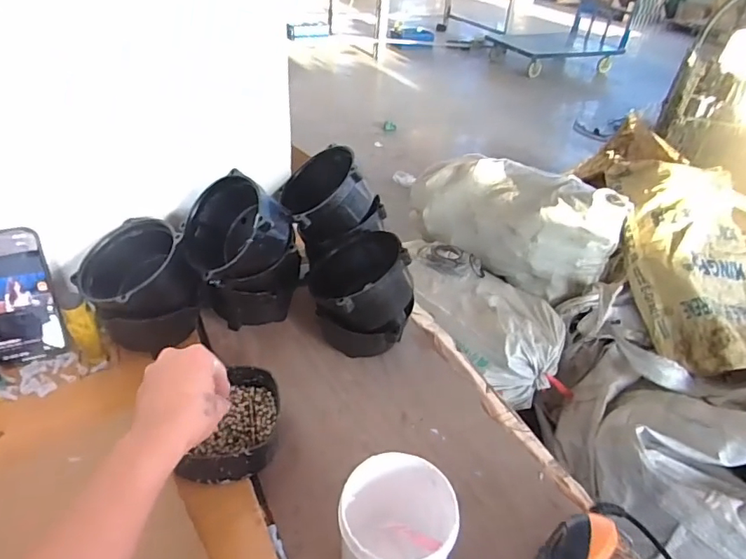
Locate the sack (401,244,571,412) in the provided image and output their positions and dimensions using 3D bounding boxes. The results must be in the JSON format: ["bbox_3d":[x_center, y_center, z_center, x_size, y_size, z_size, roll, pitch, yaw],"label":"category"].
[{"bbox_3d":[0.311,0.083,1.501,0.330,0.172,0.605,-12,40,-21],"label":"sack"}]

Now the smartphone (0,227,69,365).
[{"bbox_3d":[-0.426,0.021,0.609,0.078,0.158,0.016,-12,20,-26],"label":"smartphone"}]

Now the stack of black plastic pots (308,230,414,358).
[{"bbox_3d":[-0.016,0.024,0.664,0.115,0.148,0.133,-13,40,-22],"label":"stack of black plastic pots"}]

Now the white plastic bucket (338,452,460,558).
[{"bbox_3d":[0.021,0.220,0.436,0.089,0.108,0.094,11,38,9],"label":"white plastic bucket"}]

